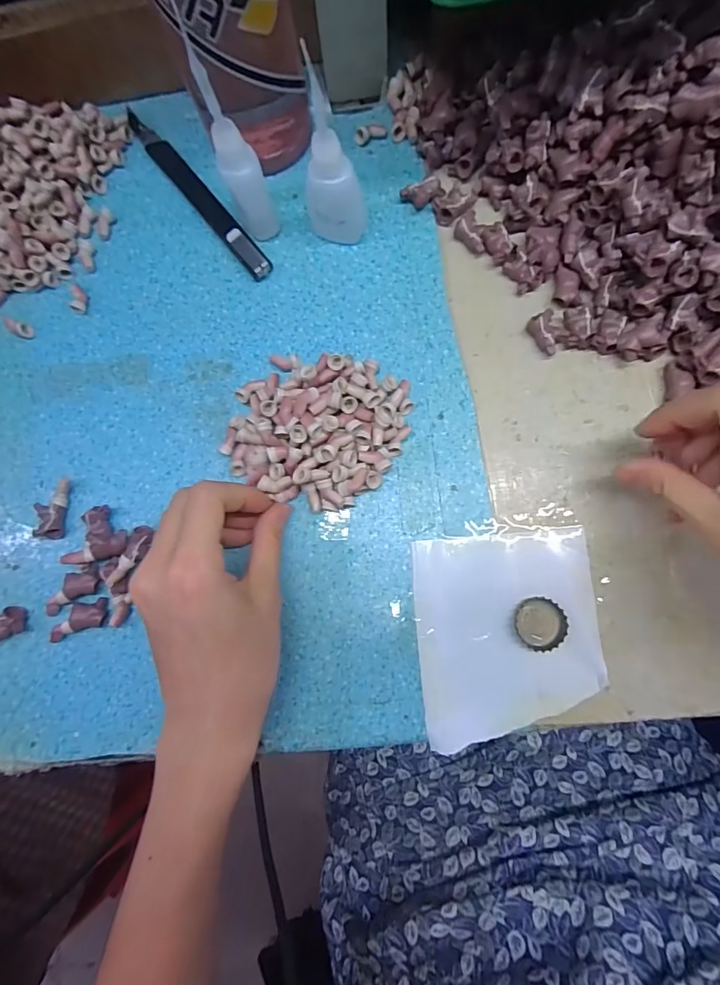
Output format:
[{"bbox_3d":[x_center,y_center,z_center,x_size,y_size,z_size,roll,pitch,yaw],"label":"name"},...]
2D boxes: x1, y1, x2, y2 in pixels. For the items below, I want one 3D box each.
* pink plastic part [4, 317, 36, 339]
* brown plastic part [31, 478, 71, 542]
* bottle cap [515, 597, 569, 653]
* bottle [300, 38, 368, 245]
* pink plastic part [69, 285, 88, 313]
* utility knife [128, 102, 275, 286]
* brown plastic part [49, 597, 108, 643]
[{"bbox_3d":[-0.226,-0.109,0.297,0.025,0.004,0.010,30,87,7],"label":"pink plastic part"},{"bbox_3d":[-0.190,0.009,0.277,0.015,0.013,0.037,6,84,5],"label":"brown plastic part"},{"bbox_3d":[0.101,0.073,0.250,0.027,0.006,0.028,0,84,4],"label":"bottle cap"},{"bbox_3d":[-0.016,-0.174,0.245,0.032,0.097,0.022,-14,83,3],"label":"bottle"},{"bbox_3d":[-0.184,-0.127,0.296,0.010,0.005,0.020,-5,83,4],"label":"pink plastic part"},{"bbox_3d":[-0.108,-0.198,0.297,0.014,0.010,0.150,-39,82,-1],"label":"utility knife"},{"bbox_3d":[-0.167,0.076,0.268,0.038,0.010,0.016,-18,83,2],"label":"brown plastic part"}]

